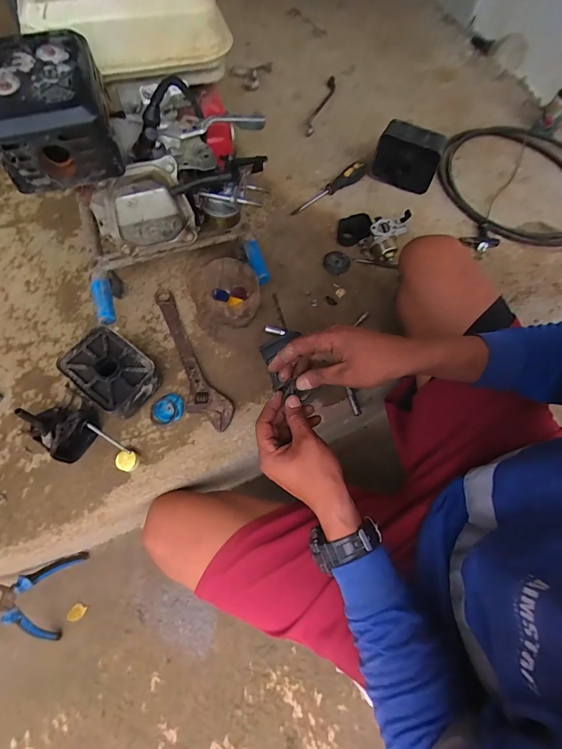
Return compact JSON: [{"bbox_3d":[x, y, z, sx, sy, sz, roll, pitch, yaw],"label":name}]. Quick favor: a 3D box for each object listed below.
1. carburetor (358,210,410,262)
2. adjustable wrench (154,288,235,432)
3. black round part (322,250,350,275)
[{"bbox_3d":[0.208,-0.284,0.732,0.076,0.054,0.090,27,69,8],"label":"carburetor"},{"bbox_3d":[-0.164,-0.037,0.636,0.063,0.022,0.295,-24,68,-11],"label":"adjustable wrench"},{"bbox_3d":[0.114,-0.230,0.740,0.054,0.011,0.058,0,66,-1],"label":"black round part"}]

